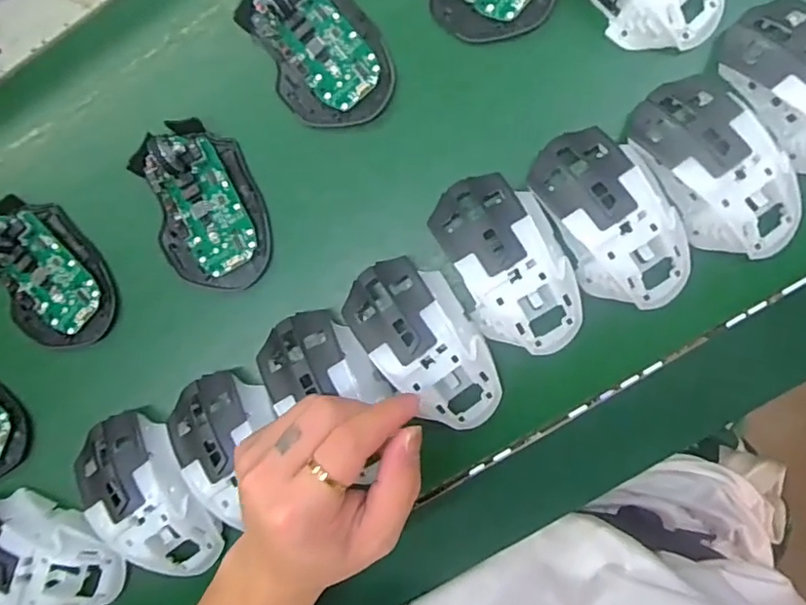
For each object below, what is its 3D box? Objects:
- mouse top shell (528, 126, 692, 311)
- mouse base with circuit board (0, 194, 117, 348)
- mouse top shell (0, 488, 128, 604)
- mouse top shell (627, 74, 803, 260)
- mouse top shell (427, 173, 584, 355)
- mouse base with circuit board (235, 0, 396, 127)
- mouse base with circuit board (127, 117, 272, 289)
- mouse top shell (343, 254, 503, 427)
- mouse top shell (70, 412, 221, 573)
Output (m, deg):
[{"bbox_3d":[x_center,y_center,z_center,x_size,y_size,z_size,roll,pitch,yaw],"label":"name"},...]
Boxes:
[{"bbox_3d":[0.126,-0.051,0.353,0.063,0.034,0.115,-30,88,4],"label":"mouse top shell"},{"bbox_3d":[-0.253,-0.020,0.405,0.072,0.028,0.113,-42,87,3],"label":"mouse base with circuit board"},{"bbox_3d":[-0.248,0.171,0.396,0.114,0.034,0.062,21,92,4],"label":"mouse top shell"},{"bbox_3d":[0.189,-0.081,0.346,0.076,0.034,0.112,-25,88,4],"label":"mouse top shell"},{"bbox_3d":[0.065,-0.023,0.359,0.067,0.030,0.114,-24,88,4],"label":"mouse top shell"},{"bbox_3d":[-0.058,-0.172,0.389,0.074,0.024,0.115,-30,88,4],"label":"mouse base with circuit board"},{"bbox_3d":[-0.134,-0.065,0.392,0.071,0.024,0.112,-17,88,4],"label":"mouse base with circuit board"},{"bbox_3d":[0.017,0.025,0.370,0.064,0.043,0.120,-40,87,4],"label":"mouse top shell"},{"bbox_3d":[-0.165,0.128,0.386,0.067,0.034,0.120,-33,87,4],"label":"mouse top shell"}]

